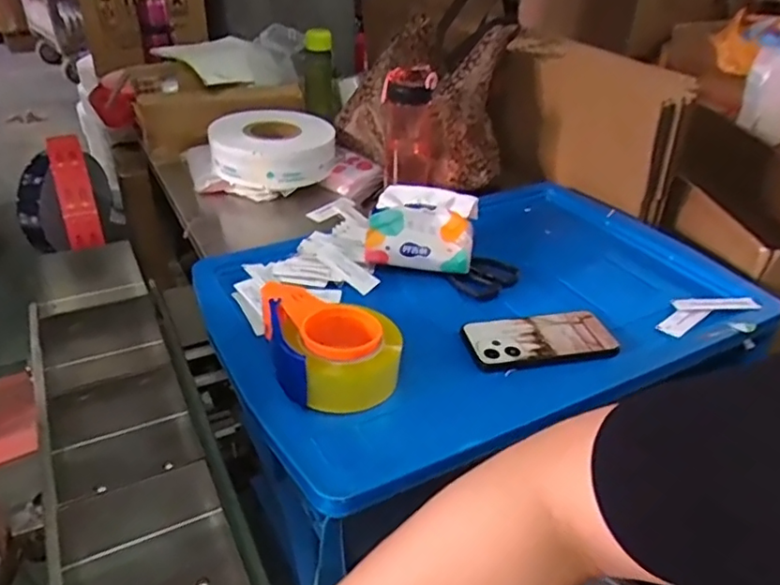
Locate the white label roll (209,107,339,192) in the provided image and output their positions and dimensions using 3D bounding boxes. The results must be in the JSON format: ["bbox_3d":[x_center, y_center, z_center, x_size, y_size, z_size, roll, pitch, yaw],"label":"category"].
[{"bbox_3d":[-0.199,-0.252,1.036,0.213,0.073,0.191,-4,36,-10],"label":"white label roll"}]

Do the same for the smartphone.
[{"bbox_3d":[0.171,0.055,0.672,0.163,0.010,0.083,-6,33,-15],"label":"smartphone"}]

